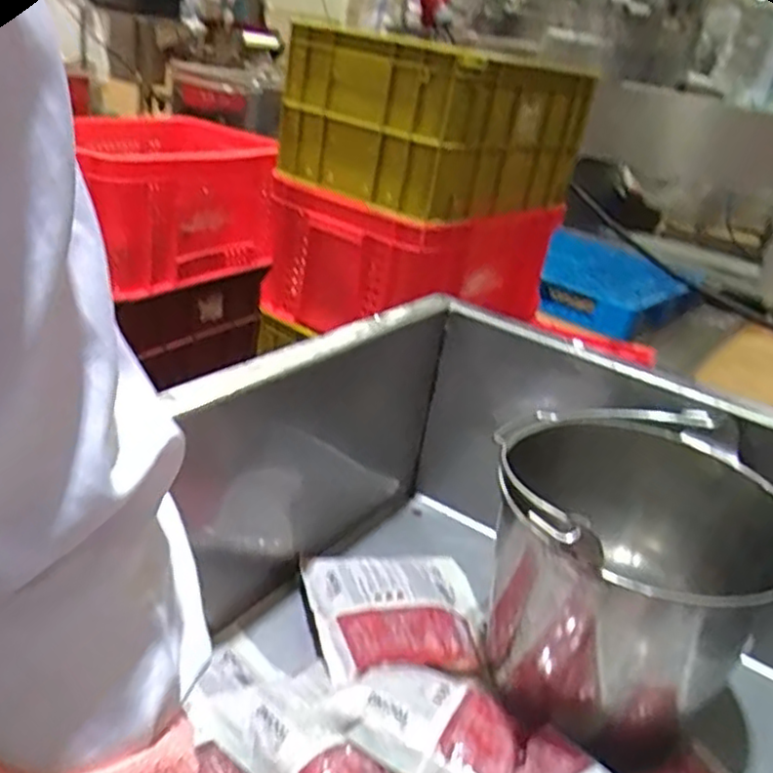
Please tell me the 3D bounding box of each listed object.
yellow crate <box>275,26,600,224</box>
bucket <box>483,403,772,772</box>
[{"bbox_3d":[0.101,-0.477,1.274,0.353,0.239,0.446,27,30,30],"label":"yellow crate"},{"bbox_3d":[0.187,0.145,0.568,0.215,0.210,0.244,19,27,18],"label":"bucket"}]

